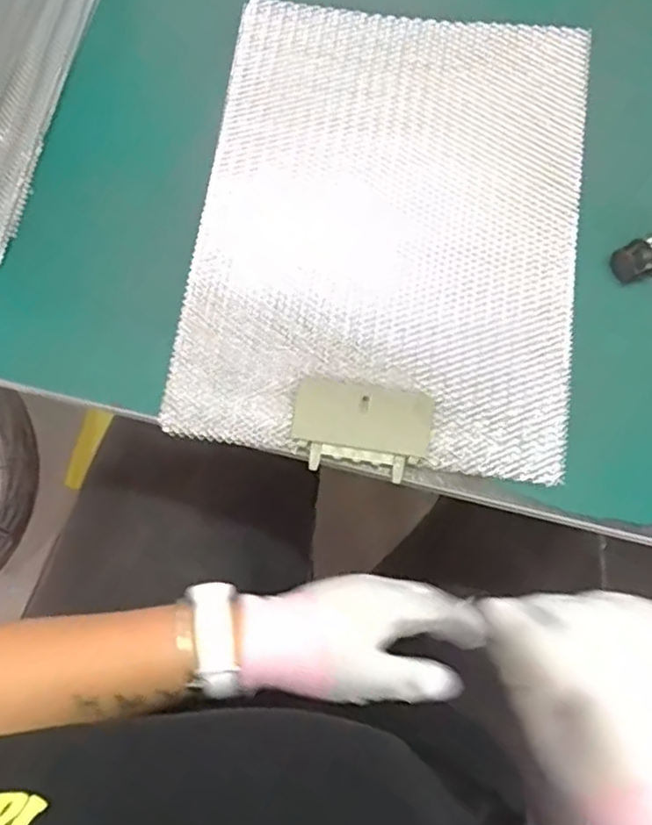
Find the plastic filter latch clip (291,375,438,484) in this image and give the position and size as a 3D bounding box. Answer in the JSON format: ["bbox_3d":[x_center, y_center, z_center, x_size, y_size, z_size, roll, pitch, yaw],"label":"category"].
[{"bbox_3d":[0.023,0.010,0.430,0.086,0.007,0.055,10,77,3],"label":"plastic filter latch clip"}]

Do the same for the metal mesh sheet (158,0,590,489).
[{"bbox_3d":[0.042,-0.130,0.466,0.244,0.009,0.323,8,76,2],"label":"metal mesh sheet"}]

